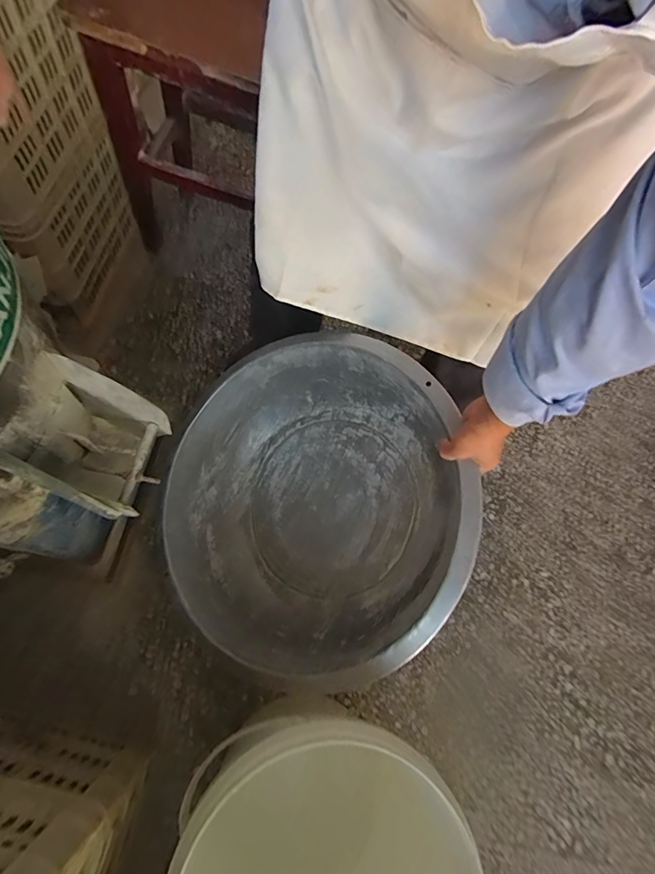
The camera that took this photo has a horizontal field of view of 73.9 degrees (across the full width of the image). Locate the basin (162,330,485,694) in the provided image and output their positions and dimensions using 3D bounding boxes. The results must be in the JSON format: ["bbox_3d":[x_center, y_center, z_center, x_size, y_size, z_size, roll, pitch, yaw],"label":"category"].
[{"bbox_3d":[-0.023,0.108,0.724,0.524,0.166,0.513,40,91,29],"label":"basin"}]

